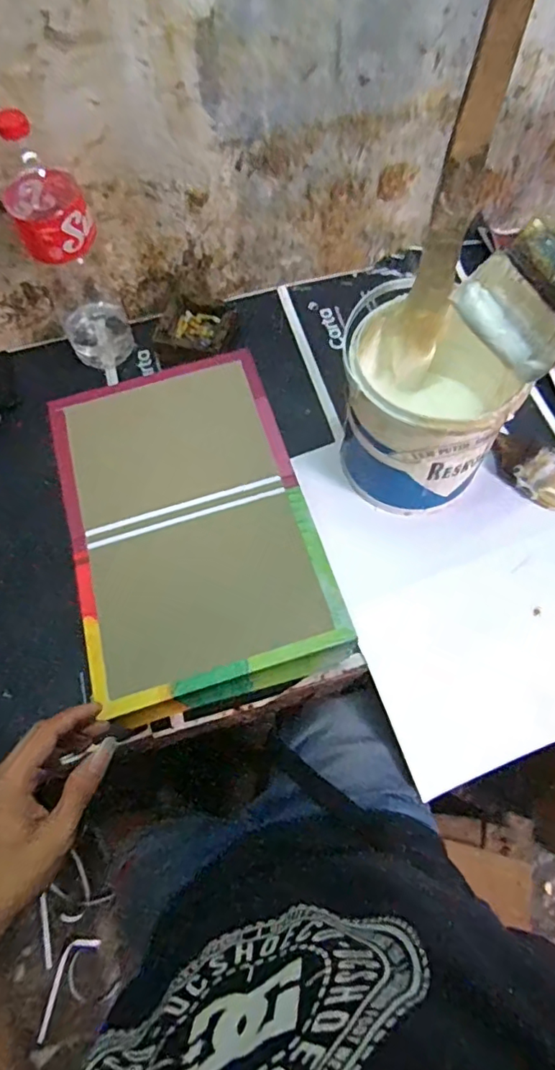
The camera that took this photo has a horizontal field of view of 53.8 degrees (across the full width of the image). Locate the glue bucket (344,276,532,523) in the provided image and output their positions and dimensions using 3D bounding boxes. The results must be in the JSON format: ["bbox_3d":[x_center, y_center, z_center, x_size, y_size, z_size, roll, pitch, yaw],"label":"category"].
[{"bbox_3d":[0.153,-0.147,0.630,0.161,0.187,0.191,-4,64,0],"label":"glue bucket"}]

